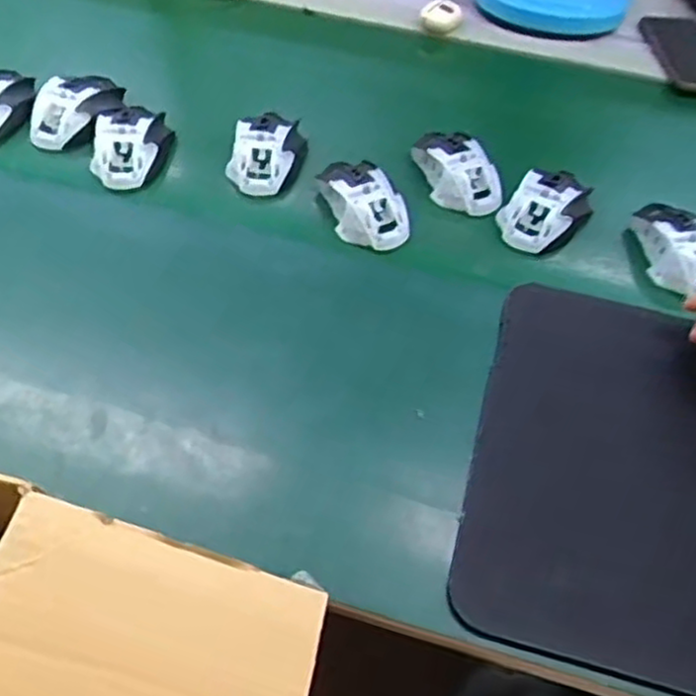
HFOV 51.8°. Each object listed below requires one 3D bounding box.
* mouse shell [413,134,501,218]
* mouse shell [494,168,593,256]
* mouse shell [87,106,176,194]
[{"bbox_3d":[0.107,-0.175,0.702,0.058,0.039,0.105,-20,56,-19],"label":"mouse shell"},{"bbox_3d":[0.191,-0.134,0.678,0.109,0.034,0.068,-36,63,-28],"label":"mouse shell"},{"bbox_3d":[-0.212,-0.201,0.701,0.070,0.033,0.107,9,52,2],"label":"mouse shell"}]

